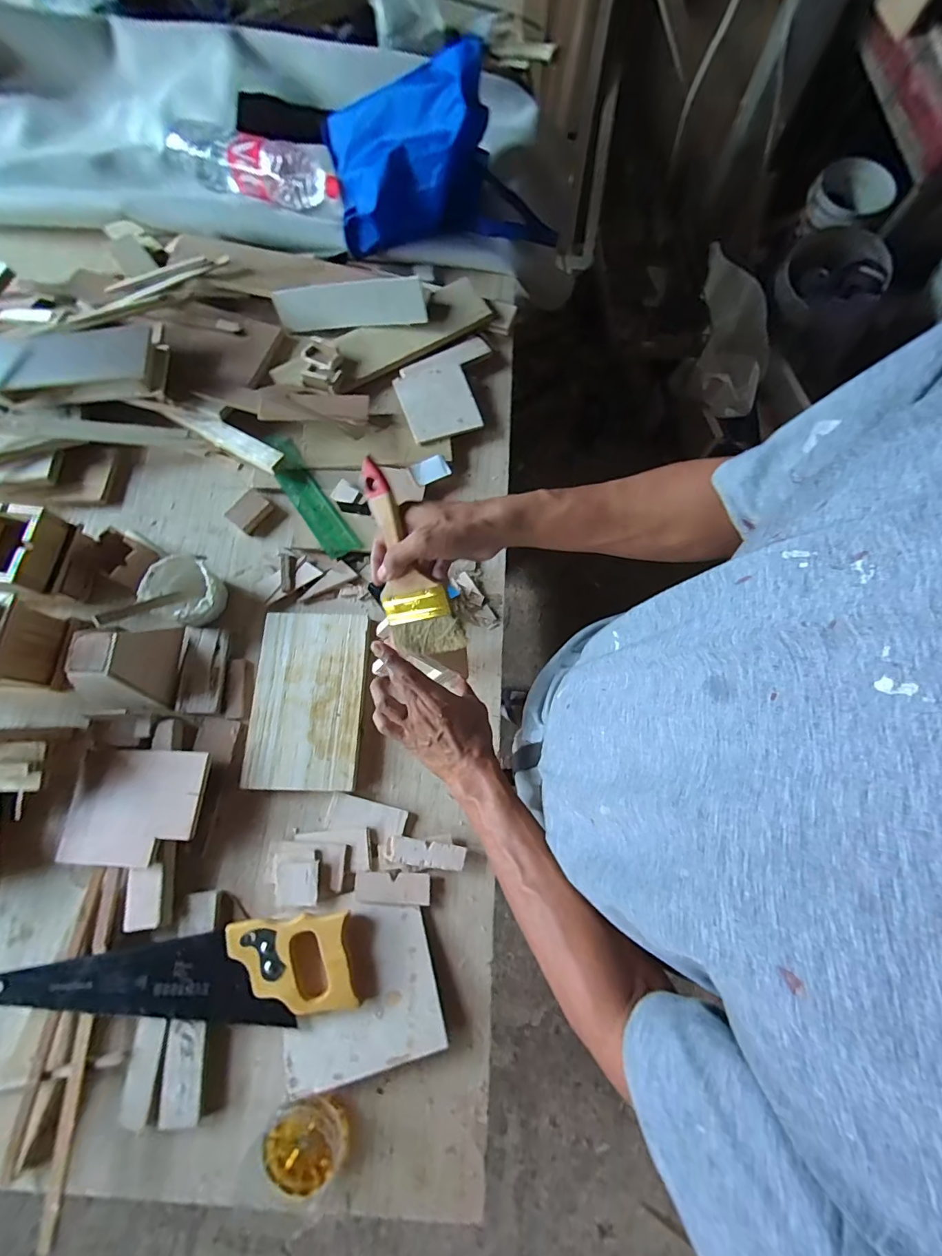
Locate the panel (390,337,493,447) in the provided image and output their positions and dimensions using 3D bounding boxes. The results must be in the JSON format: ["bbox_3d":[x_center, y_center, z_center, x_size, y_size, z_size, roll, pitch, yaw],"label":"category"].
[{"bbox_3d":[-0.035,-0.390,0.726,0.163,0.011,0.171,-17,73,-5],"label":"panel"}]

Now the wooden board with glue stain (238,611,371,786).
[{"bbox_3d":[-0.218,0.091,0.601,0.143,0.011,0.231,2,73,1],"label":"wooden board with glue stain"}]

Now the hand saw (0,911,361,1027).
[{"bbox_3d":[-0.332,0.394,0.510,0.397,0.035,0.097,-5,73,-2],"label":"hand saw"}]

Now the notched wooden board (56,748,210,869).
[{"bbox_3d":[-0.418,0.219,0.557,0.177,0.007,0.132,0,69,10],"label":"notched wooden board"}]

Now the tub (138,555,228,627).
[{"bbox_3d":[-0.392,-0.052,0.635,0.096,0.067,0.095,0,73,0],"label":"tub"}]

